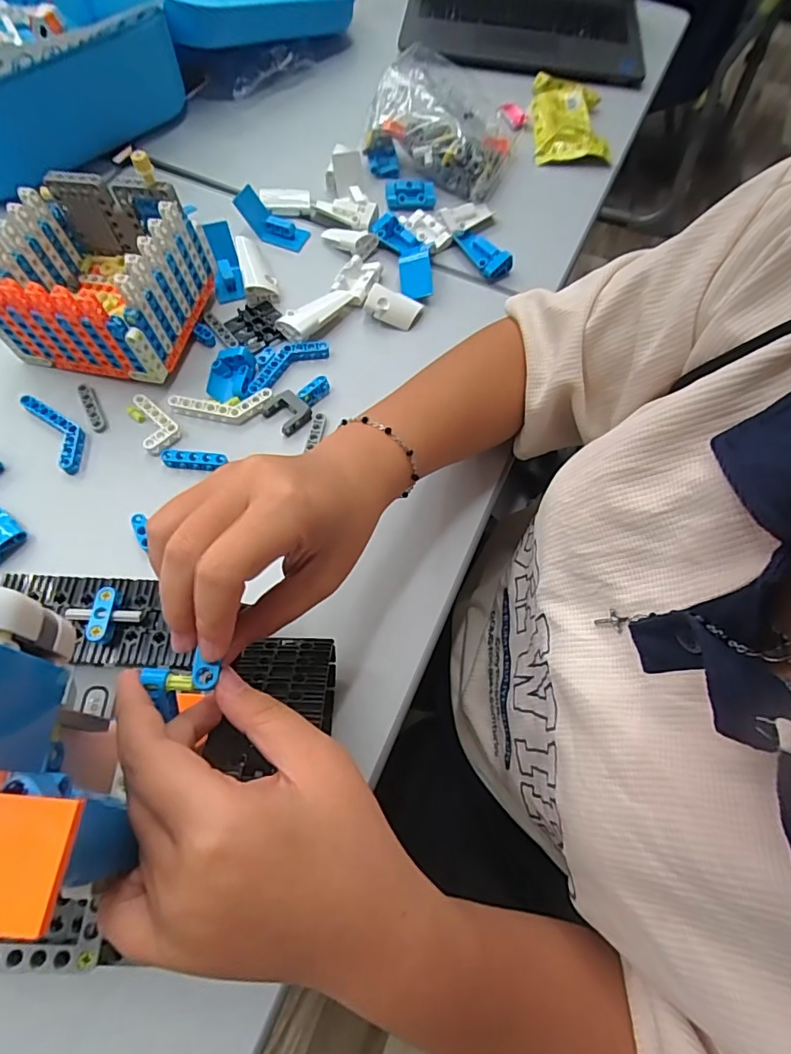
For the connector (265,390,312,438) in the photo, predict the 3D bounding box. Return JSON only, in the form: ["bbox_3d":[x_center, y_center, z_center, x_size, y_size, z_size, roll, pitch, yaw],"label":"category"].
[{"bbox_3d":[-0.089,-0.096,0.419,0.034,0.010,0.032,36,68,14],"label":"connector"}]

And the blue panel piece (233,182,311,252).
[{"bbox_3d":[-0.123,-0.302,0.510,0.072,0.023,0.028,31,56,-18],"label":"blue panel piece"}]

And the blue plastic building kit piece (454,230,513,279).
[{"bbox_3d":[0.087,-0.277,0.513,0.028,0.019,0.066,-25,68,-14],"label":"blue plastic building kit piece"}]

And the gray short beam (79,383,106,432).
[{"bbox_3d":[-0.245,-0.096,0.415,0.011,0.007,0.051,-26,68,-14],"label":"gray short beam"}]

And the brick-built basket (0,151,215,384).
[{"bbox_3d":[-0.239,-0.199,0.421,0.136,0.097,0.128,12,63,1],"label":"brick-built basket"}]

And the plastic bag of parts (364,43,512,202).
[{"bbox_3d":[0.058,-0.449,0.577,0.154,0.072,0.164,22,64,6],"label":"plastic bag of parts"}]

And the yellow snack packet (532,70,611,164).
[{"bbox_3d":[0.209,-0.493,0.619,0.085,0.016,0.148,1,70,-1],"label":"yellow snack packet"}]

